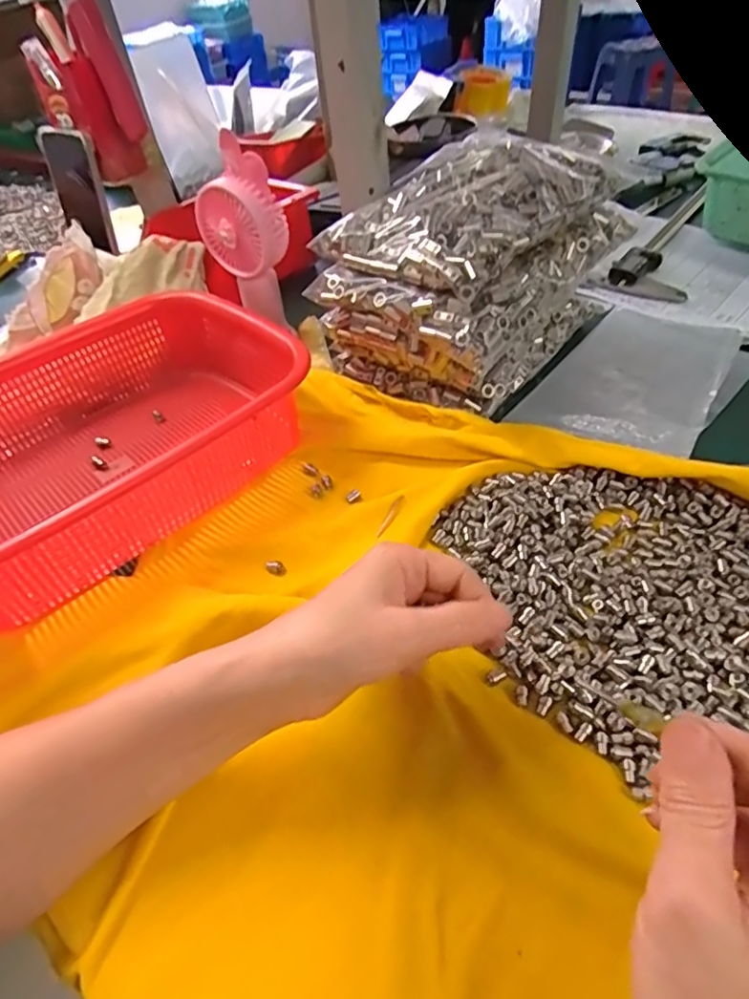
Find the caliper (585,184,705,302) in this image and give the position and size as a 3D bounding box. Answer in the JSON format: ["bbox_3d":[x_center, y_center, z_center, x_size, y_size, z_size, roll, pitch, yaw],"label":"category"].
[{"bbox_3d":[0.325,-0.269,0.590,0.085,0.019,0.234,34,59,31],"label":"caliper"}]

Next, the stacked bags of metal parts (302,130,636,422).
[{"bbox_3d":[0.079,-0.180,0.451,0.158,0.140,0.209,31,57,30],"label":"stacked bags of metal parts"}]

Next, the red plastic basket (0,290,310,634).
[{"bbox_3d":[-0.188,-0.051,0.399,0.206,0.075,0.273,34,59,31],"label":"red plastic basket"}]

